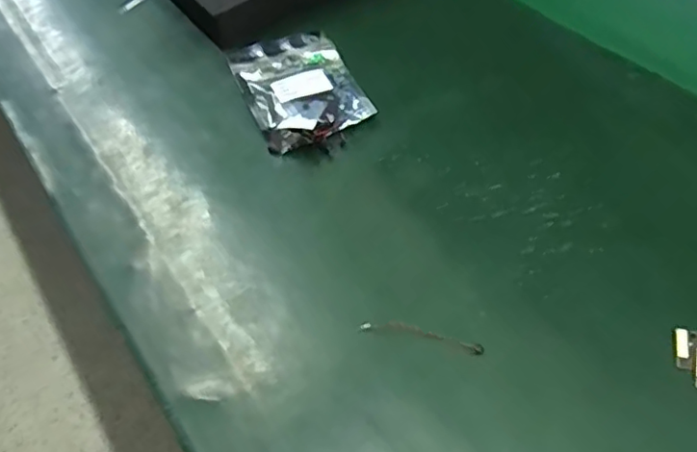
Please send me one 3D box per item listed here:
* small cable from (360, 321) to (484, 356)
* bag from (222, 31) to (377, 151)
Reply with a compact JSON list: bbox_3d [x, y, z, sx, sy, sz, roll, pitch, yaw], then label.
[{"bbox_3d":[0.039,0.058,0.329,0.064,0.004,0.009,9,50,12],"label":"small cable"},{"bbox_3d":[-0.036,-0.103,0.456,0.080,0.015,0.119,-20,50,-12],"label":"bag"}]

